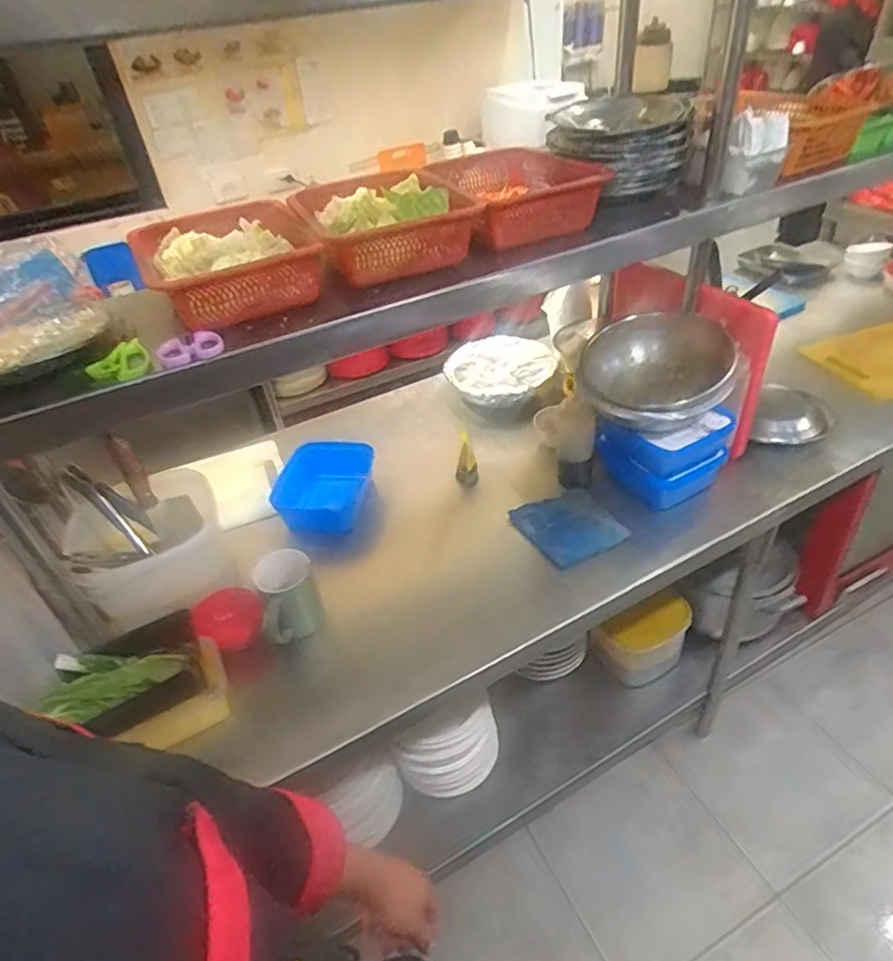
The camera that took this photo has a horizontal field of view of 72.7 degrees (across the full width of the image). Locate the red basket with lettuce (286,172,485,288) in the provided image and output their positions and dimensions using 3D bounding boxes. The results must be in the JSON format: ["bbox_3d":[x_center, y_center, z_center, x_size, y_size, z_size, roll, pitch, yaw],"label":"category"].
[{"bbox_3d":[-0.104,-0.376,0.892,0.200,0.081,0.289,-19,40,-15],"label":"red basket with lettuce"}]

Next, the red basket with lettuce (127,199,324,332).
[{"bbox_3d":[-0.289,-0.297,0.836,0.208,0.079,0.292,-16,39,-11],"label":"red basket with lettuce"}]

